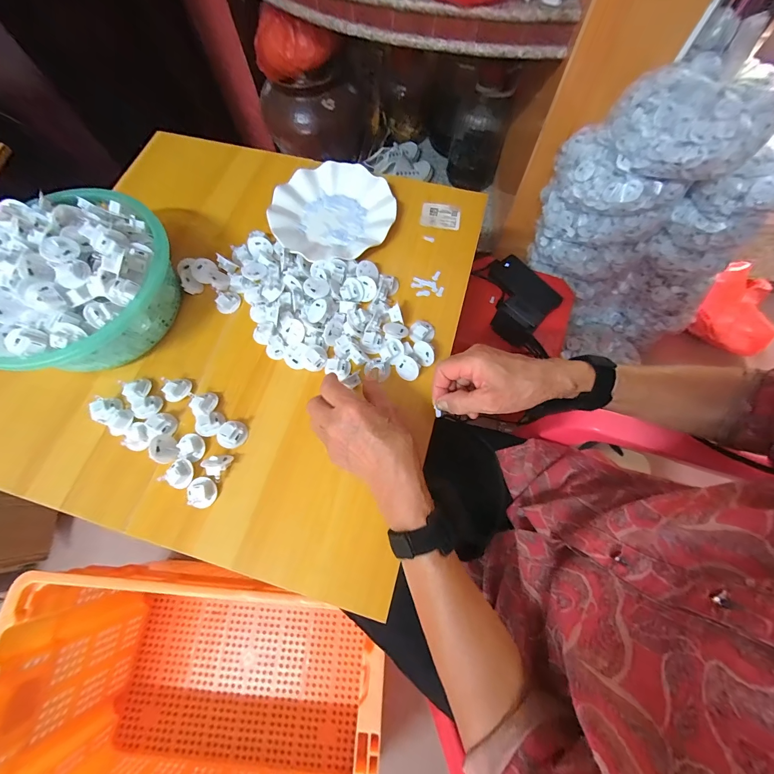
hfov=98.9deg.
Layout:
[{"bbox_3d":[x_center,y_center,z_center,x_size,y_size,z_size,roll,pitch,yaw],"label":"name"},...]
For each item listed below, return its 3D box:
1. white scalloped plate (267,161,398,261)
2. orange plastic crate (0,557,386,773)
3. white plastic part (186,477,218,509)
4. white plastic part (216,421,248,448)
[{"bbox_3d":[-0.080,-0.264,0.500,0.178,0.022,0.169,0,70,1],"label":"white scalloped plate"},{"bbox_3d":[-0.299,0.551,0.592,0.570,0.322,0.380,6,70,3],"label":"orange plastic crate"},{"bbox_3d":[-0.204,0.116,0.364,0.029,0.012,0.031,0,70,1],"label":"white plastic part"},{"bbox_3d":[-0.180,0.055,0.384,0.031,0.016,0.028,-37,74,-12],"label":"white plastic part"}]

